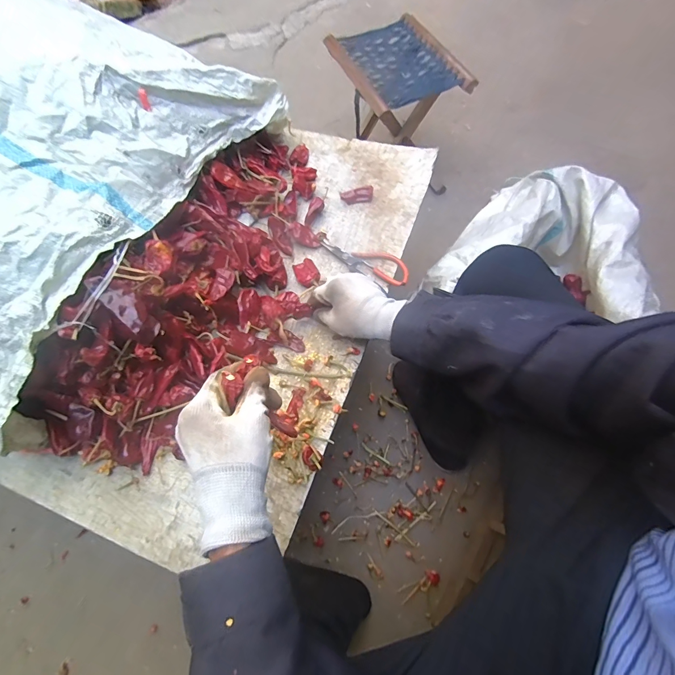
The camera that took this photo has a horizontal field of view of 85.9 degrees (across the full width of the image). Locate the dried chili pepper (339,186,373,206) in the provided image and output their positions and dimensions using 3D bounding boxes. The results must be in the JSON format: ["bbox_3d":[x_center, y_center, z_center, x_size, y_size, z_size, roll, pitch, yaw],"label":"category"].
[{"bbox_3d":[0.035,-0.262,0.667,0.060,0.023,0.024,4,66,3],"label":"dried chili pepper"}]

